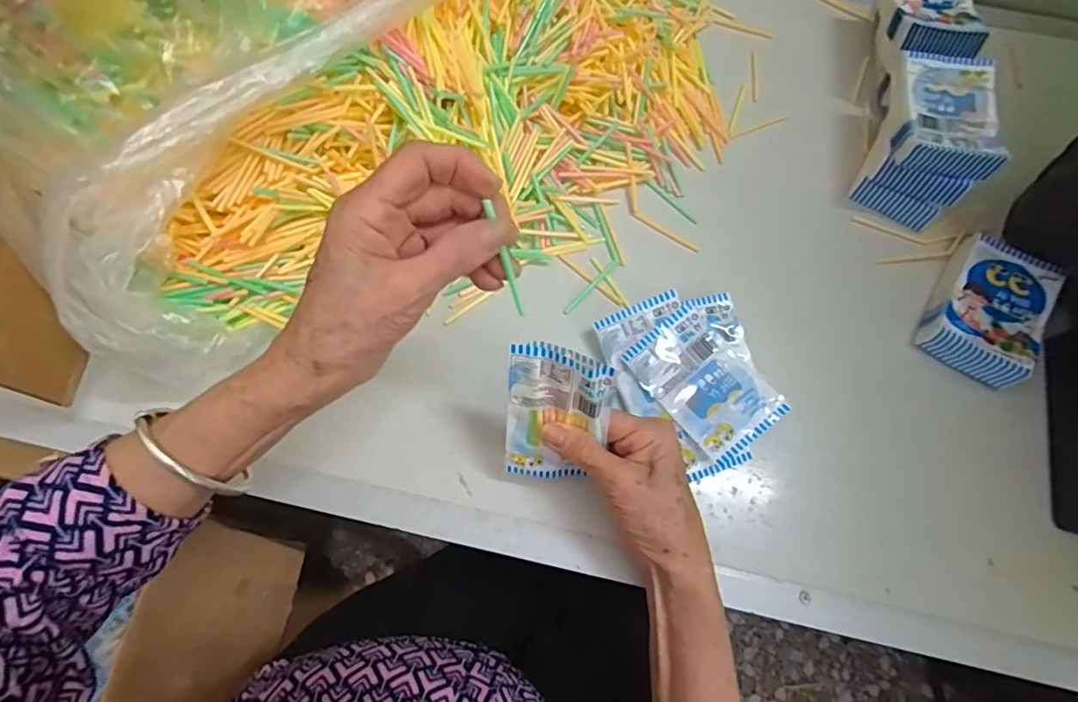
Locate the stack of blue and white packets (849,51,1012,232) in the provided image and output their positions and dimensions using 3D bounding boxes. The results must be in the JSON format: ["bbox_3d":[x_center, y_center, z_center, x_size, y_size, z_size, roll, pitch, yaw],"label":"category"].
[{"bbox_3d":[0.321,-0.179,0.453,0.075,0.072,0.127,17,71,4],"label":"stack of blue and white packets"}]

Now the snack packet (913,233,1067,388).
[{"bbox_3d":[0.350,-0.032,0.422,0.069,0.032,0.108,34,73,10],"label":"snack packet"}]

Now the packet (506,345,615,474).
[{"bbox_3d":[0.010,0.044,0.331,0.060,0.101,0.013,9,34,7],"label":"packet"}]

